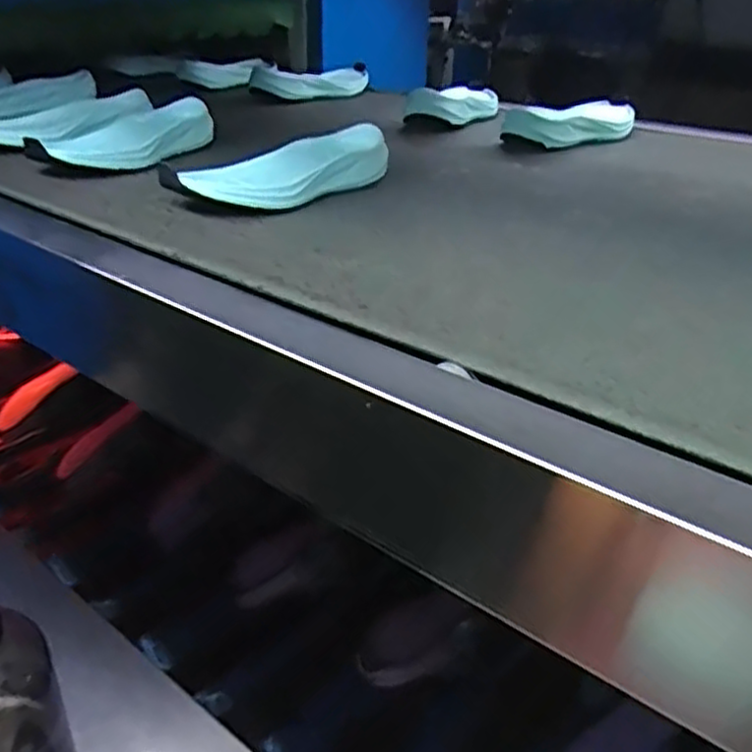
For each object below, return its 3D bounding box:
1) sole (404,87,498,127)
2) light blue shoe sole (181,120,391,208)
[{"bbox_3d":[0.105,-0.365,0.996,0.092,0.048,0.199,14,34,20],"label":"sole"},{"bbox_3d":[-0.073,-0.179,0.655,0.205,0.047,0.057,-19,34,-29],"label":"light blue shoe sole"}]

